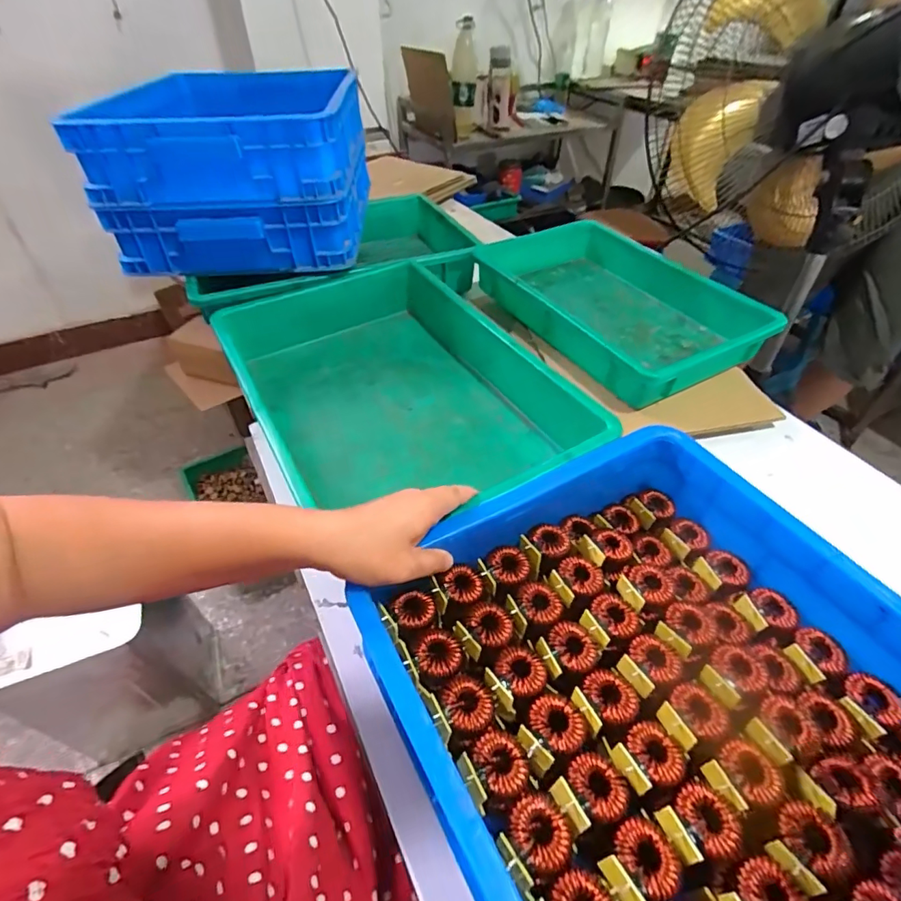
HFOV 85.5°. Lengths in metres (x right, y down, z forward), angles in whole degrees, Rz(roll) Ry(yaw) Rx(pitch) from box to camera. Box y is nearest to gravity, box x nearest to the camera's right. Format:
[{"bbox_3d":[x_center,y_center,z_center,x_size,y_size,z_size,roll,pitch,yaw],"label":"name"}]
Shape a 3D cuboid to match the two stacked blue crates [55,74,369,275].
[{"bbox_3d":[-0.302,-0.450,0.763,0.319,0.183,0.404,-1,44,-1],"label":"two stacked blue crates"}]

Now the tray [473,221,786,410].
[{"bbox_3d":[0.227,-0.209,0.687,0.240,0.068,0.363,-21,48,-20],"label":"tray"}]

